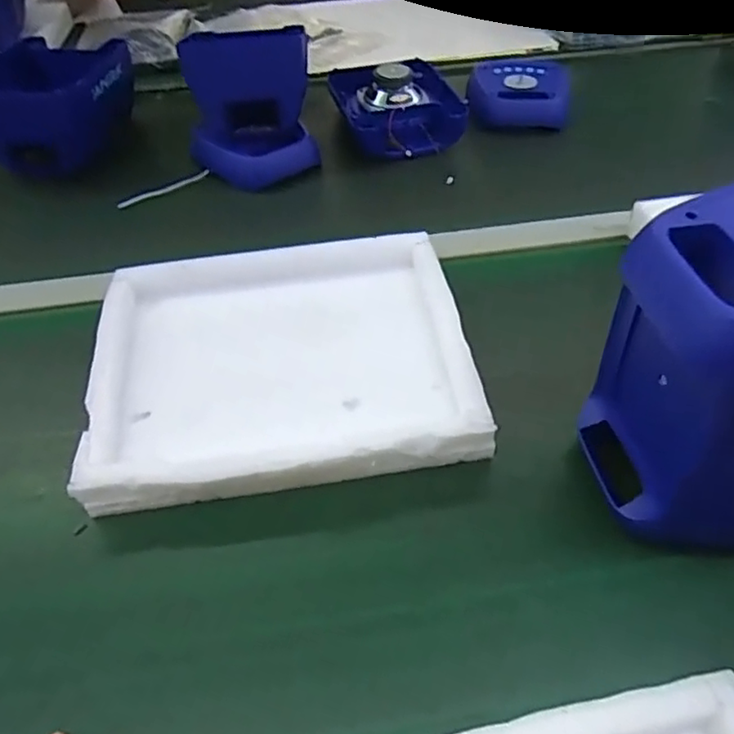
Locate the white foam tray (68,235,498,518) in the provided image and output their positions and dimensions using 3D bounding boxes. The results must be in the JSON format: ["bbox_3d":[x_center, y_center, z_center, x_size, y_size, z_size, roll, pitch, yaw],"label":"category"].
[{"bbox_3d":[-0.085,-0.012,0.633,0.345,0.057,0.308,-8,45,-6],"label":"white foam tray"}]

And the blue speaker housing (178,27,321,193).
[{"bbox_3d":[-0.165,-0.366,0.896,0.173,0.166,0.114,-8,45,-6],"label":"blue speaker housing"}]

